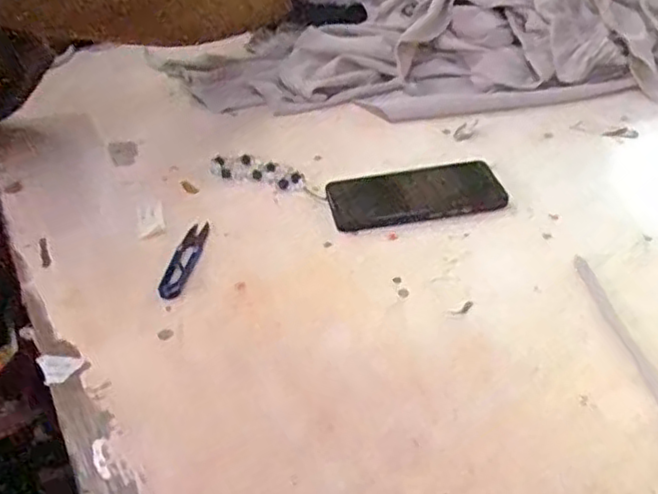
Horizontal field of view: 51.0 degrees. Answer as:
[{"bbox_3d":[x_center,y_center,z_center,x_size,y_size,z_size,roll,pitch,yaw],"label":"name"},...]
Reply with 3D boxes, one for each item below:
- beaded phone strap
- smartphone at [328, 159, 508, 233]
[{"bbox_3d":[-0.059,-0.074,0.717,0.140,0.007,0.040,16,41,24],"label":"beaded phone strap"},{"bbox_3d":[0.084,-0.051,0.669,0.165,0.011,0.081,-11,38,-9],"label":"smartphone"}]

